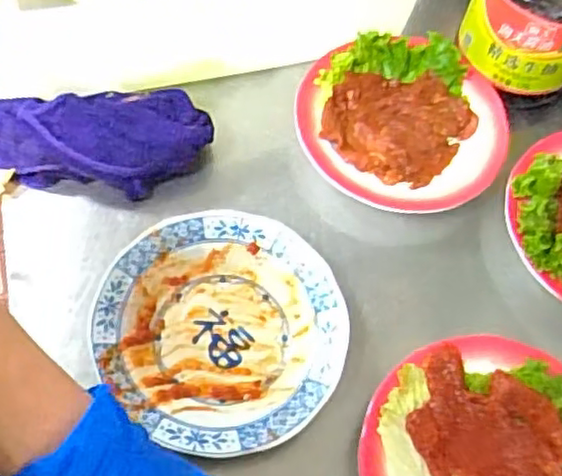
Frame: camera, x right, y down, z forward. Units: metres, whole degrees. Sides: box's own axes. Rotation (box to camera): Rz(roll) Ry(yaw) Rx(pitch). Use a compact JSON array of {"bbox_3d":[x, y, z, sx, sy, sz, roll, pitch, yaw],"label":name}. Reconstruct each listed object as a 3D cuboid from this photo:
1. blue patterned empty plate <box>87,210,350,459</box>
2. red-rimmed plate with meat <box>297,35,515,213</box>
[{"bbox_3d":[-0.038,0.059,0.464,0.163,0.036,0.165,2,62,-4],"label":"blue patterned empty plate"},{"bbox_3d":[0.098,-0.094,0.546,0.164,0.029,0.150,2,62,-4],"label":"red-rimmed plate with meat"}]

